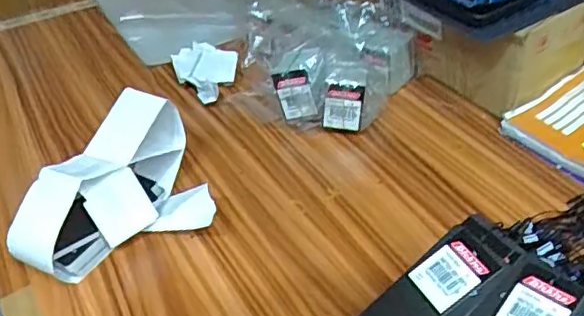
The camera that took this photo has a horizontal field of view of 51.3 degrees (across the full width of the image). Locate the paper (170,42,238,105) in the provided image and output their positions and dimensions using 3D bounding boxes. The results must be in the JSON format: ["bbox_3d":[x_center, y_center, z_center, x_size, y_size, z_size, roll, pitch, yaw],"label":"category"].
[{"bbox_3d":[-0.092,-0.098,0.671,0.057,0.050,0.061,-32,46,-27],"label":"paper"}]

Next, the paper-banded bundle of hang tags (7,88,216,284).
[{"bbox_3d":[-0.154,0.023,0.513,0.158,0.083,0.128,-14,40,-8],"label":"paper-banded bundle of hang tags"}]

